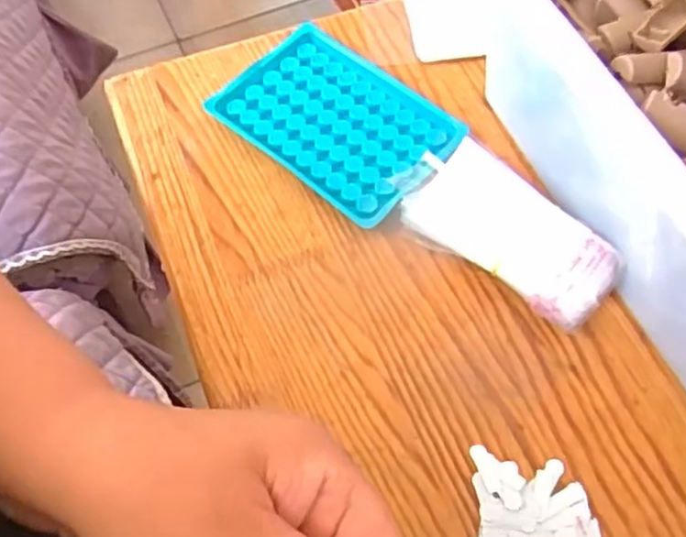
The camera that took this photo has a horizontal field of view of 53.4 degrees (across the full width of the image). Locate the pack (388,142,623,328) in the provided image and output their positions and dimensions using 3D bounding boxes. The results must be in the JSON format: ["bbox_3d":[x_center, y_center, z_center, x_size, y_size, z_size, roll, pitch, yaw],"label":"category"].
[{"bbox_3d":[0.084,-0.020,0.364,0.054,0.031,0.122,-41,69,-19],"label":"pack"}]

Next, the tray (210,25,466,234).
[{"bbox_3d":[-0.005,-0.088,0.410,0.134,0.016,0.090,35,68,17],"label":"tray"}]

